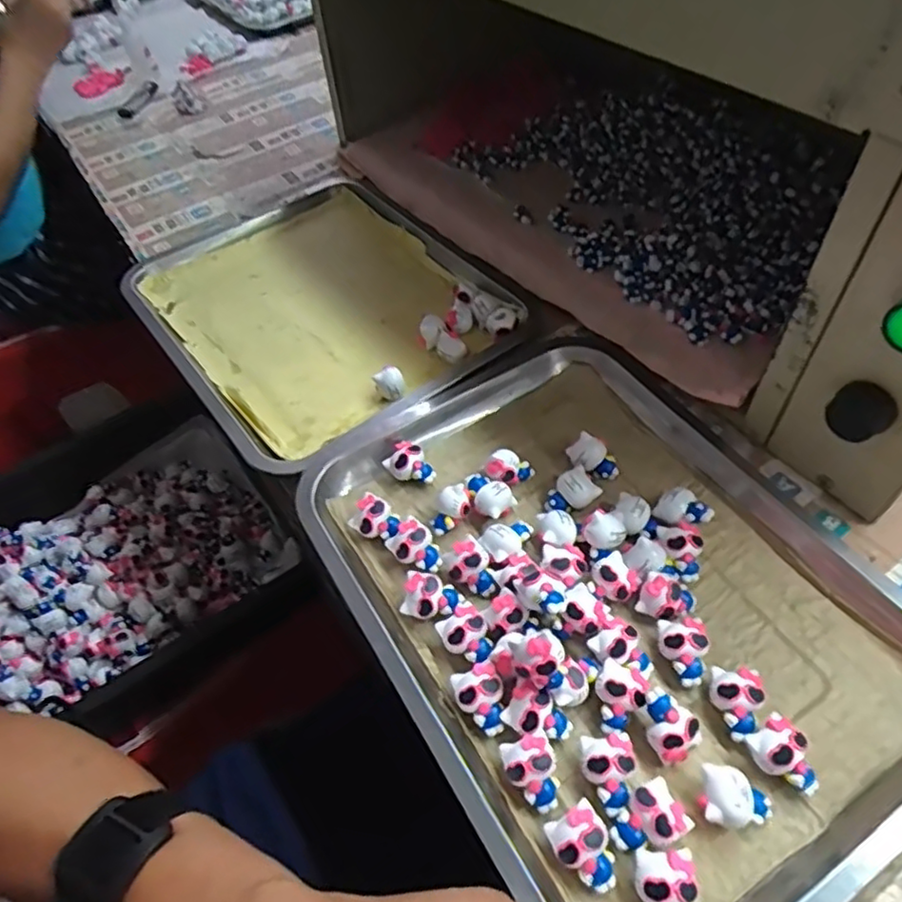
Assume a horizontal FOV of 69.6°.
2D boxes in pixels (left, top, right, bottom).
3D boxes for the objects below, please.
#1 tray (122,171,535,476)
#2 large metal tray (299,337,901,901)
[{"bbox_3d":[-0.126,-0.141,0.600,0.272,0.038,0.365,-33,57,-19],"label":"tray"},{"bbox_3d":[0.093,0.070,0.378,0.271,0.025,0.348,-26,55,-17],"label":"large metal tray"}]

